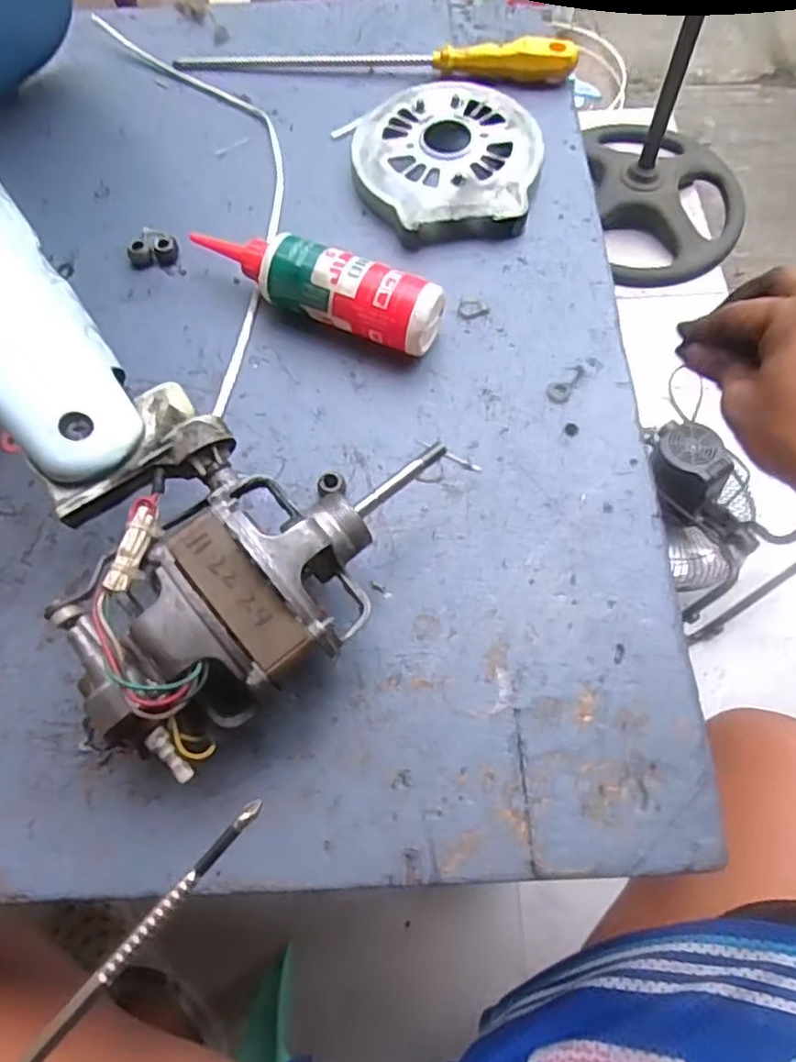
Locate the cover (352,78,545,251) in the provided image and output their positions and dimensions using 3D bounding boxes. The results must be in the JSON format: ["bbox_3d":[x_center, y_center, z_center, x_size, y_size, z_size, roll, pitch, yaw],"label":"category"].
[{"bbox_3d":[0.032,-0.250,0.473,0.122,0.025,0.127,-8,68,-2],"label":"cover"}]

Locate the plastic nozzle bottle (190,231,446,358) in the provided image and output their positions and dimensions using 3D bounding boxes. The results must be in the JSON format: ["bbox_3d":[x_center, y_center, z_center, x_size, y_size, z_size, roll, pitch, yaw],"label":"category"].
[{"bbox_3d":[-0.050,-0.146,0.413,0.154,0.034,0.036,21,70,10],"label":"plastic nozzle bottle"}]

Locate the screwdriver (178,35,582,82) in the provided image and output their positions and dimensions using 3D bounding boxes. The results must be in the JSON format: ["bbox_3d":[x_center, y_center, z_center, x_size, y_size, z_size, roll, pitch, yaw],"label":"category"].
[{"bbox_3d":[-0.015,-0.358,0.519,0.291,0.024,0.030,4,68,3],"label":"screwdriver"}]

